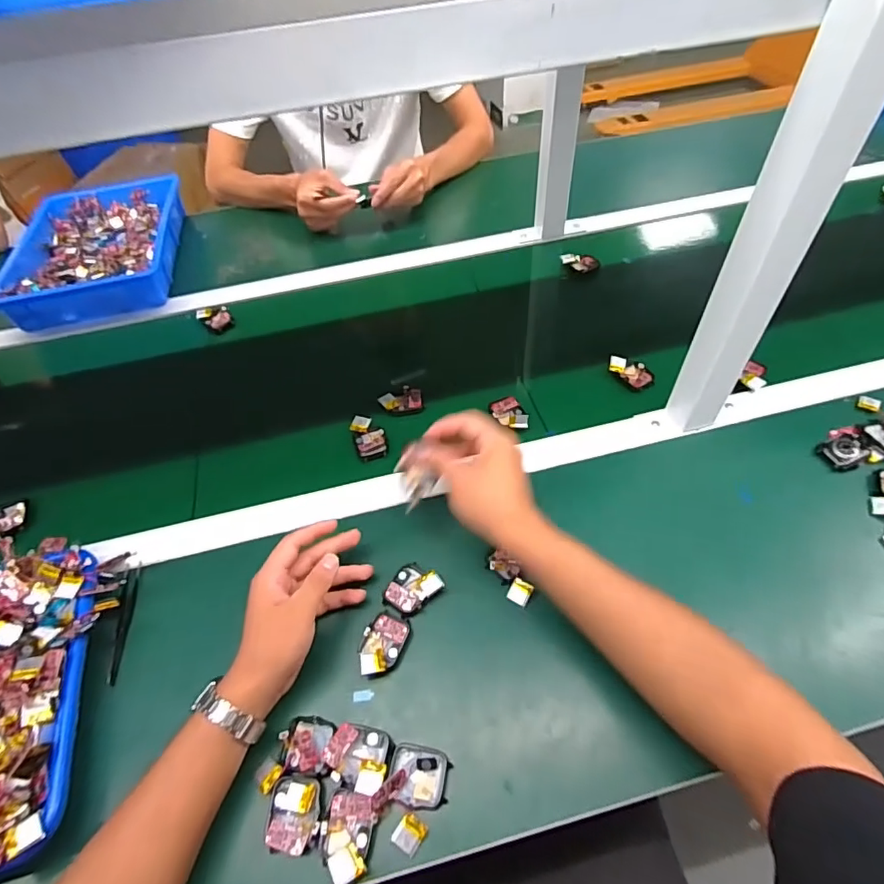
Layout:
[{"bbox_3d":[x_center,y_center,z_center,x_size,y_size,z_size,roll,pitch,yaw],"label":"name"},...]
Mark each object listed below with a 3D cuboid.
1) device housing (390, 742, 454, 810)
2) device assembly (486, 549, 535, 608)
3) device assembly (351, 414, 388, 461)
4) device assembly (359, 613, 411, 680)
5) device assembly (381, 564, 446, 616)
[{"bbox_3d":[-0.018,0.255,0.391,0.043,0.012,0.039,6,53,9],"label":"device housing"},{"bbox_3d":[0.064,0.128,0.481,0.029,0.008,0.056,-29,55,-17],"label":"device assembly"},{"bbox_3d":[-0.086,-0.007,0.601,0.035,0.017,0.059,-20,53,-10],"label":"device assembly"},{"bbox_3d":[-0.052,0.180,0.450,0.038,0.018,0.054,11,54,13],"label":"device assembly"},{"bbox_3d":[-0.026,0.138,0.479,0.046,0.011,0.047,19,56,19],"label":"device assembly"}]

